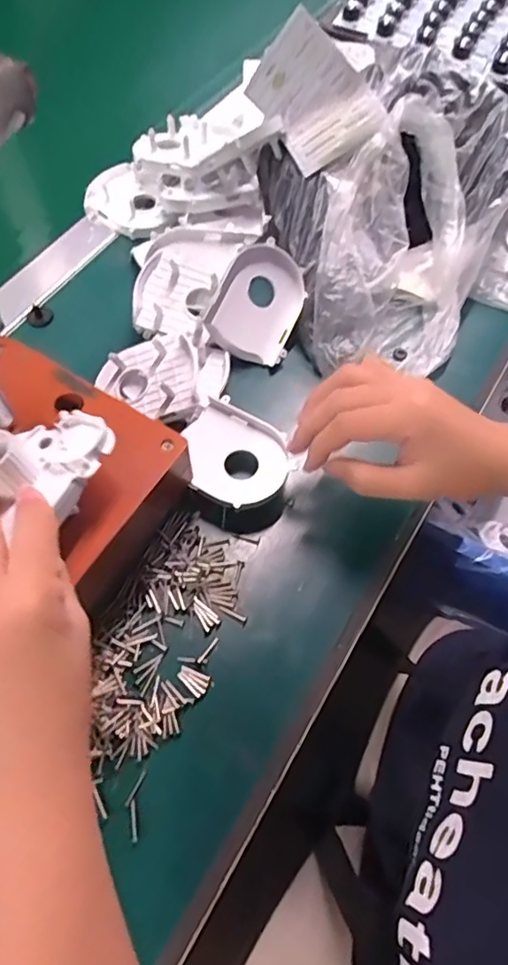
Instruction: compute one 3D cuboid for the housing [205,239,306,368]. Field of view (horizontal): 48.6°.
[{"bbox_3d":[0.004,-0.136,0.432,0.065,0.018,0.083,26,88,-22],"label":"housing"}]

